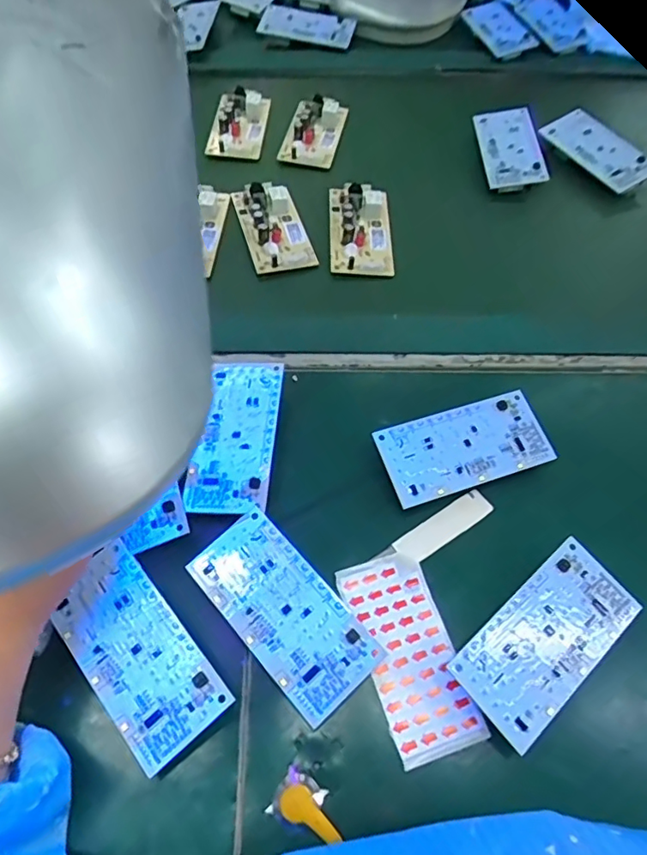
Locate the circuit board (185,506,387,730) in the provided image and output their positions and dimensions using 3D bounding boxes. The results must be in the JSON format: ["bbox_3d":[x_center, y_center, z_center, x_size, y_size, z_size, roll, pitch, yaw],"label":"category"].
[{"bbox_3d":[-0.023,0.104,0.320,0.055,0.004,0.113,-41,71,-11],"label":"circuit board"}]

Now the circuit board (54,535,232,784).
[{"bbox_3d":[-0.104,0.123,0.310,0.054,0.018,0.113,-36,65,-22],"label":"circuit board"}]

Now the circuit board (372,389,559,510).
[{"bbox_3d":[0.095,0.012,0.376,0.112,0.004,0.056,-16,69,-12],"label":"circuit board"}]

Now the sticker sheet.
[{"bbox_3d":[0.050,0.130,0.327,0.051,0.004,0.109,-16,63,-11],"label":"sticker sheet"}]

